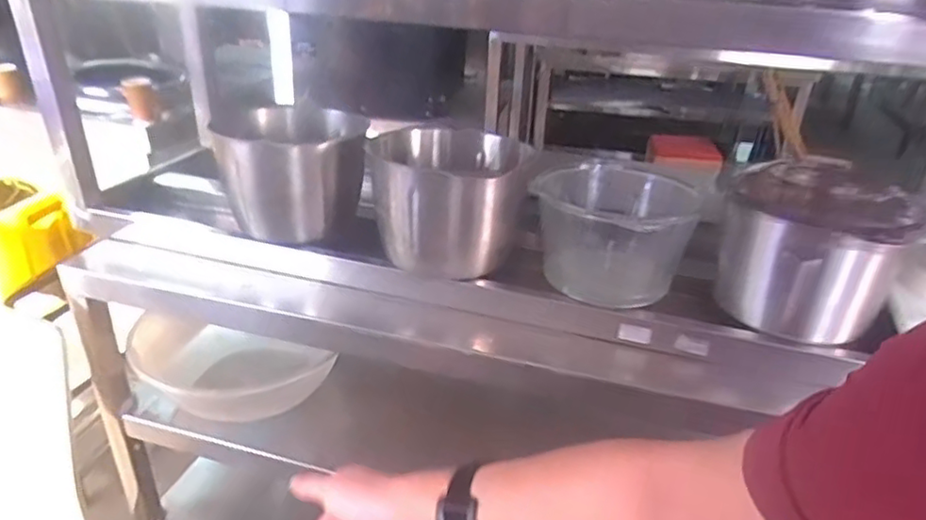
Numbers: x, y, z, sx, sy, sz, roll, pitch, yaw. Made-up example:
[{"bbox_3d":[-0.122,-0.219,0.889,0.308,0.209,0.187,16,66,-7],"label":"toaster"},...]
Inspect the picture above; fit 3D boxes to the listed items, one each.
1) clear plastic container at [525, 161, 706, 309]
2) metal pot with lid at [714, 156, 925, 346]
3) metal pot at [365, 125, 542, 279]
[{"bbox_3d":[0.164,-0.035,0.732,0.174,0.114,0.187,14,30,20],"label":"clear plastic container"},{"bbox_3d":[0.341,-0.010,0.631,0.154,0.150,0.130,20,33,29],"label":"metal pot with lid"},{"bbox_3d":[-0.014,-0.064,0.742,0.155,0.146,0.175,9,29,11],"label":"metal pot"}]

